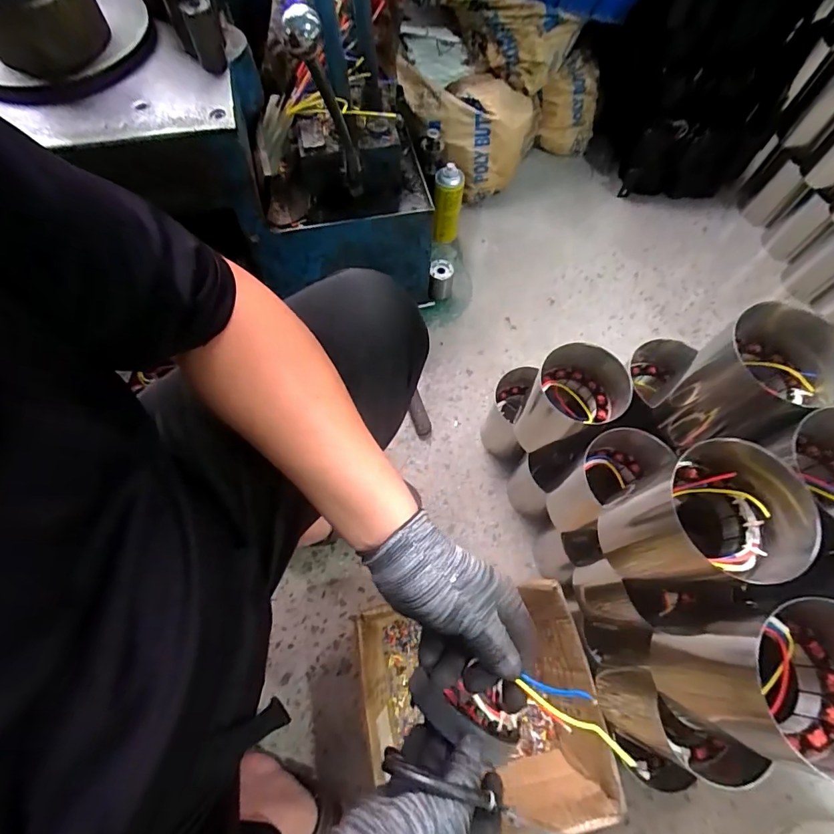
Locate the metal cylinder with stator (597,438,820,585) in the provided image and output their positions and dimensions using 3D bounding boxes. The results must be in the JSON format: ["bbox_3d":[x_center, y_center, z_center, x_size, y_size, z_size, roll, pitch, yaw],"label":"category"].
[{"bbox_3d":[0.285,0.107,0.474,0.117,0.178,0.114,-8,66,-5],"label":"metal cylinder with stator"}]

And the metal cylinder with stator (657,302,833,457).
[{"bbox_3d":[0.375,-0.035,0.533,0.114,0.160,0.115,-28,70,-14],"label":"metal cylinder with stator"}]

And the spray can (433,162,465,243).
[{"bbox_3d":[0.067,-0.468,1.013,0.060,0.154,0.053,3,42,0],"label":"spray can"}]

